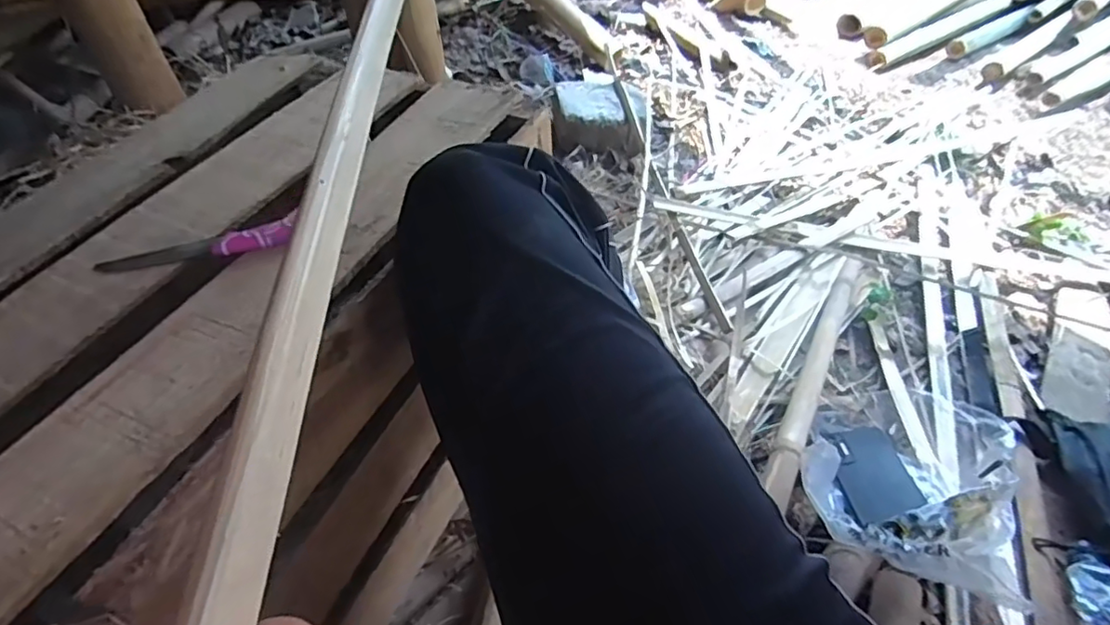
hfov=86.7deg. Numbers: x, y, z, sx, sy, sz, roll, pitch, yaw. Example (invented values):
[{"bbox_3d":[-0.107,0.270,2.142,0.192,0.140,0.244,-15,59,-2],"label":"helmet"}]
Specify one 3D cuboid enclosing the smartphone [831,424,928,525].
[{"bbox_3d":[0.384,0.192,0.711,0.078,0.012,0.144,-13,27,14],"label":"smartphone"}]

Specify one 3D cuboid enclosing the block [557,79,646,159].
[{"bbox_3d":[0.095,-0.436,1.303,0.192,0.078,0.249,-2,46,-4],"label":"block"}]

